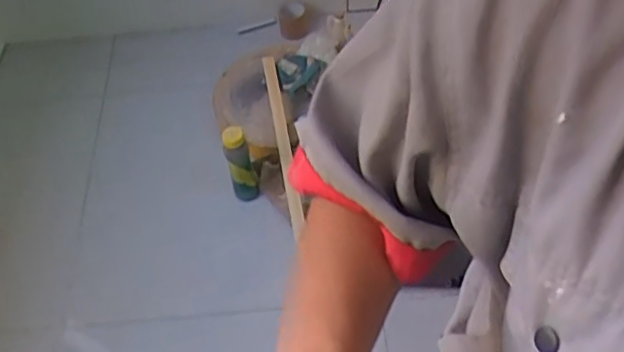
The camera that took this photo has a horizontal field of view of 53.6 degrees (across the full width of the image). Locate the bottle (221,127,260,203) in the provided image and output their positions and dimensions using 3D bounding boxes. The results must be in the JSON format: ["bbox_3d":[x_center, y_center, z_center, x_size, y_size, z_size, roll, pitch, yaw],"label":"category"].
[{"bbox_3d":[-0.195,-0.028,1.685,0.069,0.250,0.066,-12,53,-4],"label":"bottle"}]

